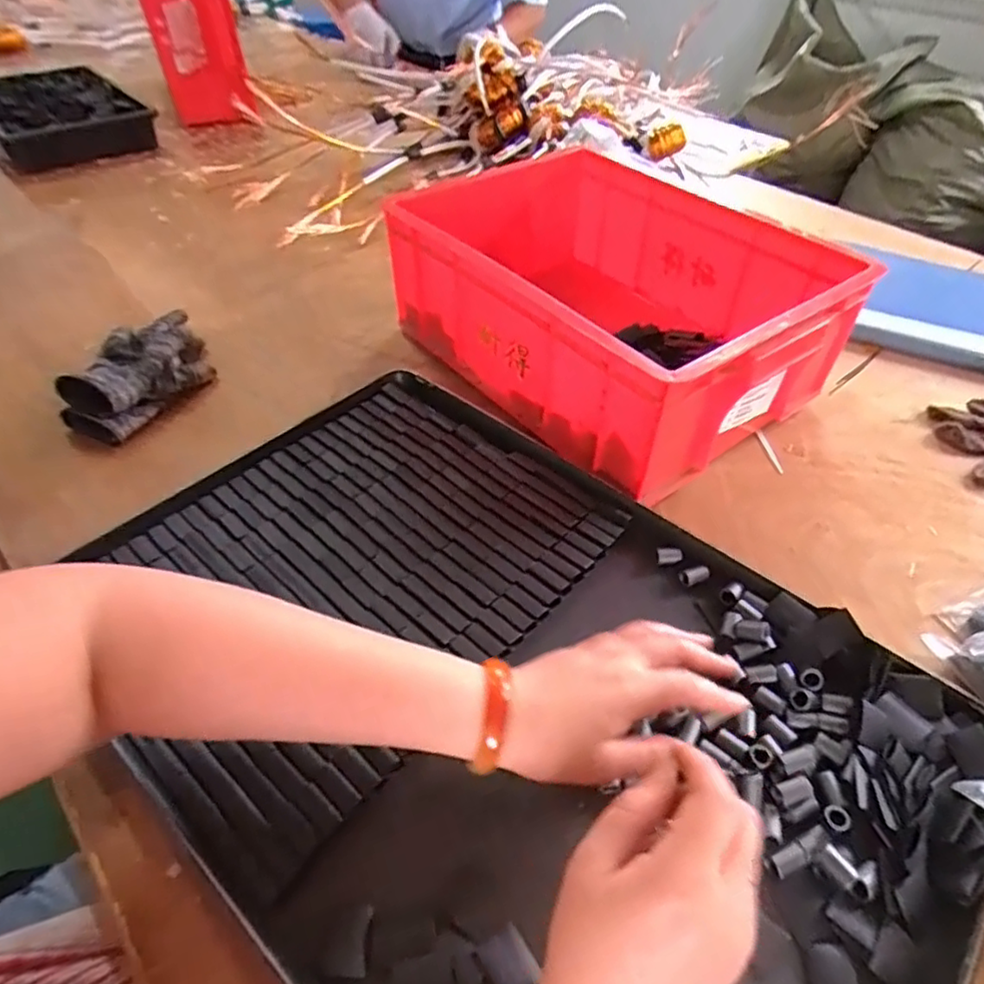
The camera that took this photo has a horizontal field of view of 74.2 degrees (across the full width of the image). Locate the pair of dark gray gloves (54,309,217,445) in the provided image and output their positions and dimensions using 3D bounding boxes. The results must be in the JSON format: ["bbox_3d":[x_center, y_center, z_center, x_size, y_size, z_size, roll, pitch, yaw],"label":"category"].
[{"bbox_3d":[-0.354,-0.121,0.664,0.099,0.051,0.168,26,50,22],"label":"pair of dark gray gloves"}]

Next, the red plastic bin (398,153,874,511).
[{"bbox_3d":[0.129,-0.200,0.673,0.309,0.144,0.395,-29,53,-26],"label":"red plastic bin"}]

